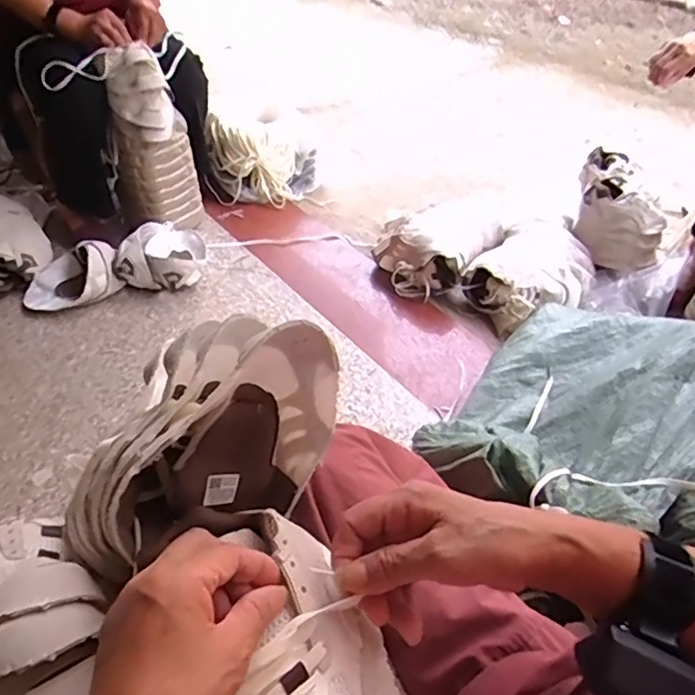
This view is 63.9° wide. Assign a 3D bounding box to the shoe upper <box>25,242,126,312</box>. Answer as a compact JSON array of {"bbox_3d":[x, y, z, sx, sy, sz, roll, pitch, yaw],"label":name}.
[{"bbox_3d":[-0.653,-0.172,1.321,0.222,0.103,0.142,-9,46,-7],"label":"shoe upper"}]

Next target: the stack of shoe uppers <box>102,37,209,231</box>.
[{"bbox_3d":[-0.484,-0.484,1.357,0.203,0.397,0.122,-16,48,-14],"label":"stack of shoe uppers"}]

